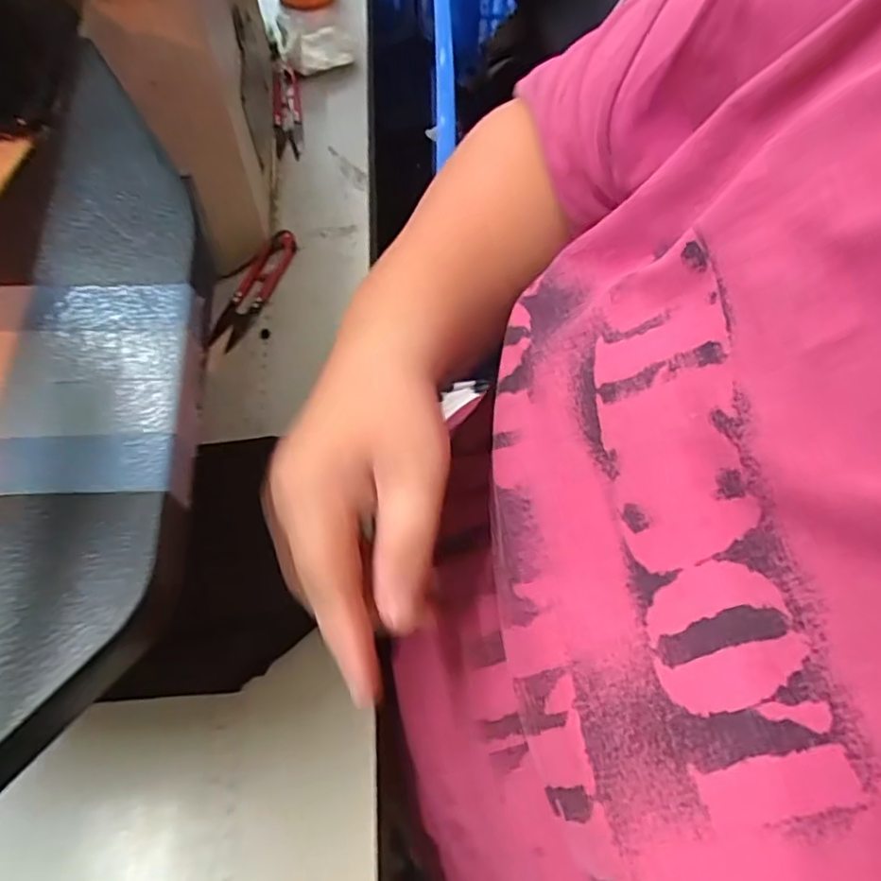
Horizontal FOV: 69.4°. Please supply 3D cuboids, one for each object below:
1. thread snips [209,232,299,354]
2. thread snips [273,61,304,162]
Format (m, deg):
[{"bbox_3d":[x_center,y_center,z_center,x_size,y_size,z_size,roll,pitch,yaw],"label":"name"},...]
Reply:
[{"bbox_3d":[-0.131,-0.110,0.453,0.024,0.007,0.103,23,67,8],"label":"thread snips"},{"bbox_3d":[-0.130,-0.283,0.535,0.021,0.018,0.109,-8,66,-5],"label":"thread snips"}]

